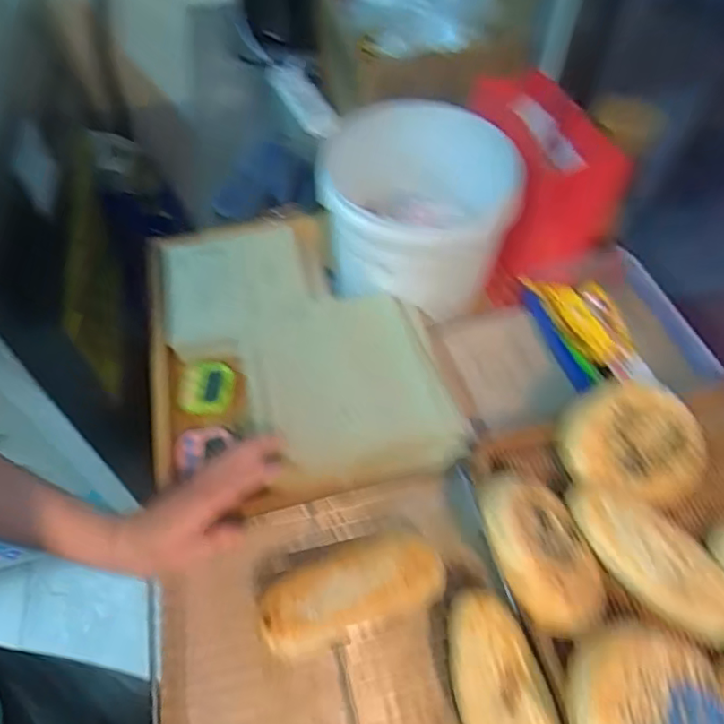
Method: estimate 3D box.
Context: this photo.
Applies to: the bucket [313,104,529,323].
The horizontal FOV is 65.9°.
[{"bbox_3d":[0.057,-0.177,0.656,0.215,0.161,0.203,0,53,1],"label":"bucket"}]

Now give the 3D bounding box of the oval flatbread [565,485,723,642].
[{"bbox_3d":[0.234,0.156,0.451,0.147,0.027,0.066,37,62,25],"label":"oval flatbread"}]

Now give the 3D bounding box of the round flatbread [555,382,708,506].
[{"bbox_3d":[0.239,0.076,0.492,0.117,0.032,0.114,0,83,-1],"label":"round flatbread"}]

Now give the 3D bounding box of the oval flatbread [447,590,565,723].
[{"bbox_3d":[0.106,0.257,0.416,0.066,0.033,0.154,-13,54,-9],"label":"oval flatbread"}]

